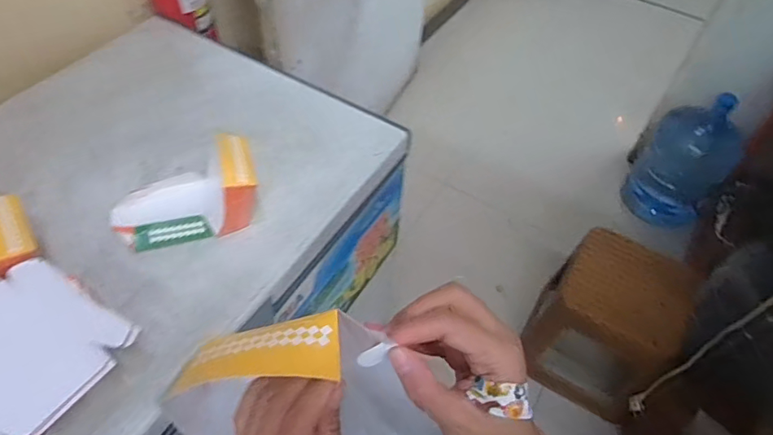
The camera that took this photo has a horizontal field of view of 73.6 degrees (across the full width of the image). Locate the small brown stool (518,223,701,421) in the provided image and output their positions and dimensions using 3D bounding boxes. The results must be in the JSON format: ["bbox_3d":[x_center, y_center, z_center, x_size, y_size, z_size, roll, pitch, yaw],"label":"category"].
[{"bbox_3d":[0.578,0.279,1.375,0.315,0.388,0.319,29,56,18],"label":"small brown stool"}]

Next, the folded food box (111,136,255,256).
[{"bbox_3d":[-0.285,-0.047,0.718,0.201,0.106,0.133,-9,54,-10],"label":"folded food box"}]

